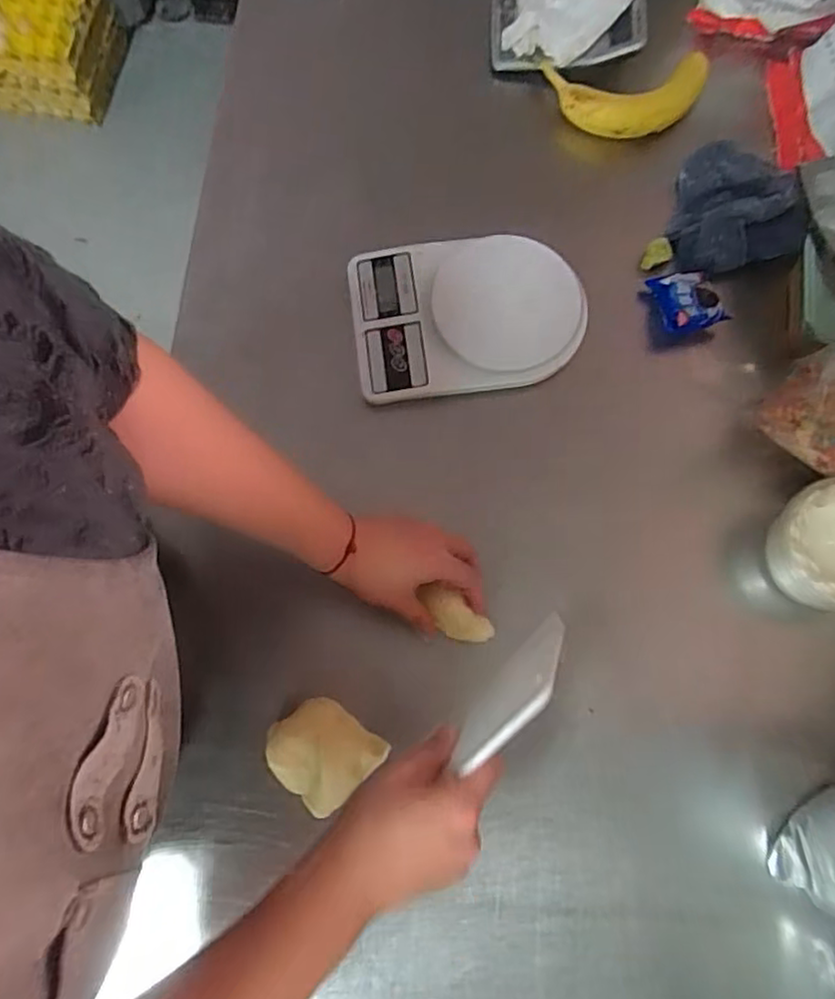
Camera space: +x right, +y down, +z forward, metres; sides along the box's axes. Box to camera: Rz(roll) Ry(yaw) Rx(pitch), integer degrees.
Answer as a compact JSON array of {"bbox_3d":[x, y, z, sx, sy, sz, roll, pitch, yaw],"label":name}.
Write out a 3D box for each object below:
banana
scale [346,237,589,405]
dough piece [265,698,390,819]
[{"bbox_3d":[0.224,-0.441,0.706,0.169,0.042,0.082,3,76,1],"label":"banana"},{"bbox_3d":[0.047,-0.185,0.639,0.222,0.033,0.161,-7,76,-2],"label":"scale"},{"bbox_3d":[-0.077,0.203,0.538,0.076,0.045,0.081,42,80,9],"label":"dough piece"}]

